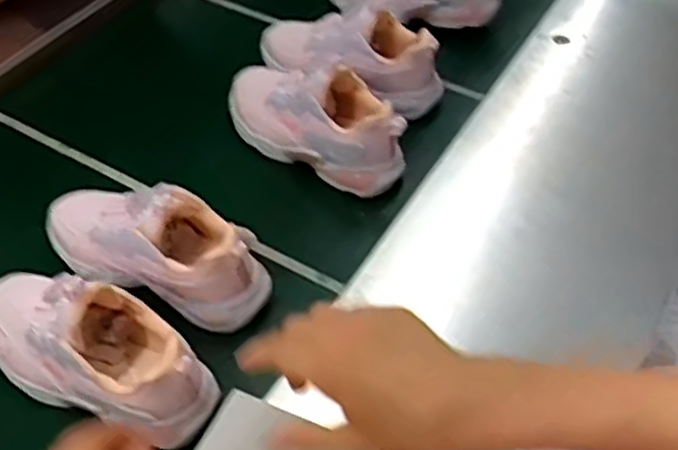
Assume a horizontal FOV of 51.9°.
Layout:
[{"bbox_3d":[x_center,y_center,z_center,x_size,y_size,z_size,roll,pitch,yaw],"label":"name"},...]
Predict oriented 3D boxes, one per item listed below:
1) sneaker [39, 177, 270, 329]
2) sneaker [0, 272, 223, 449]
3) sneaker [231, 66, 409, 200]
[{"bbox_3d":[-0.163,0.012,0.599,0.208,0.097,0.078,19,51,14],"label":"sneaker"},{"bbox_3d":[-0.198,0.086,0.539,0.211,0.122,0.084,22,52,16],"label":"sneaker"},{"bbox_3d":[-0.027,-0.119,0.704,0.204,0.100,0.080,29,54,21],"label":"sneaker"}]

